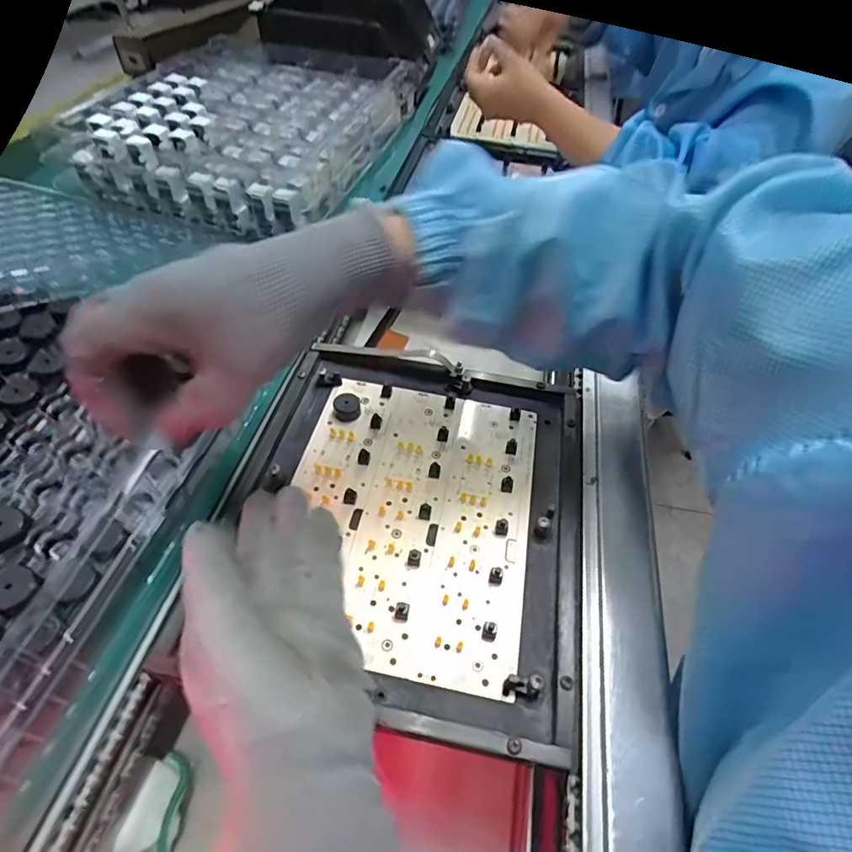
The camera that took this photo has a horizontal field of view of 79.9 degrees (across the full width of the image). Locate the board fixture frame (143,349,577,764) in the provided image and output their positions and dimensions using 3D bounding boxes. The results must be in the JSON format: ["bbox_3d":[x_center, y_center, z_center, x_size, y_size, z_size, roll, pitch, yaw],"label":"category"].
[{"bbox_3d":[-0.013,0.053,0.353,0.234,0.024,0.262,13,53,4],"label":"board fixture frame"}]

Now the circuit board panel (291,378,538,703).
[{"bbox_3d":[-0.011,0.056,0.355,0.164,0.012,0.211,12,53,3],"label":"circuit board panel"}]

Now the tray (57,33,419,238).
[{"bbox_3d":[-0.201,-0.368,0.617,0.278,0.069,0.357,17,54,10],"label":"tray"}]

